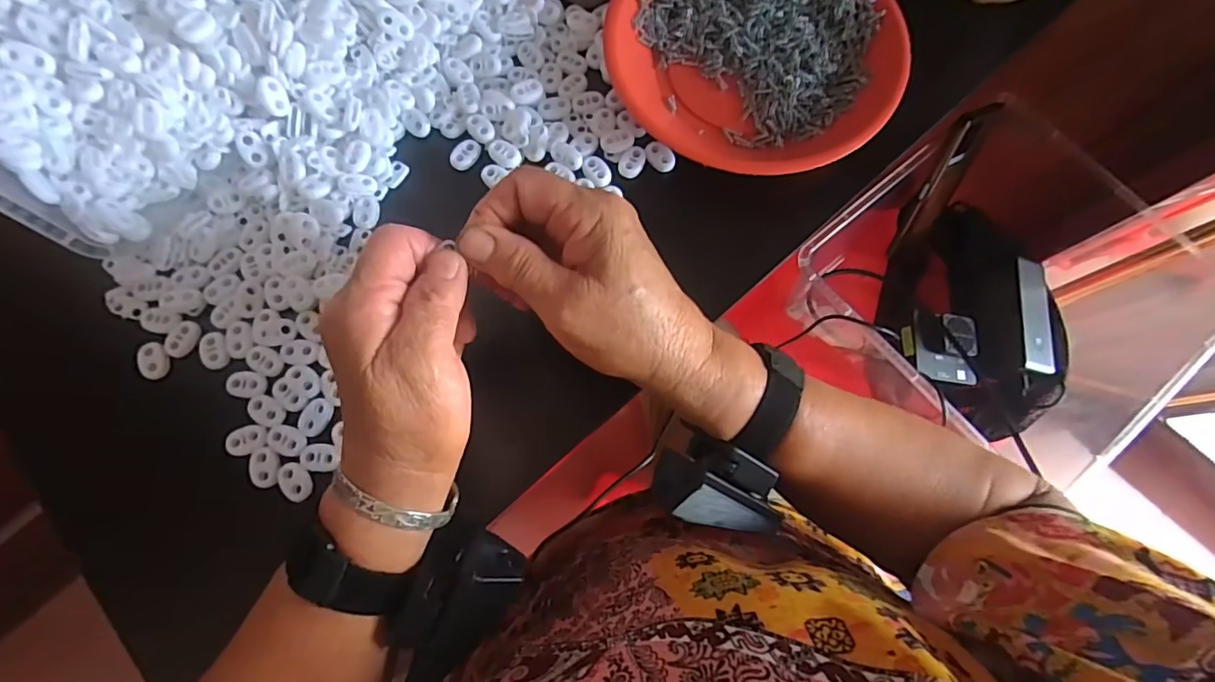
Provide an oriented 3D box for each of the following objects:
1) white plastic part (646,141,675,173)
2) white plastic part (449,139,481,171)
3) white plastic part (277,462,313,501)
[{"bbox_3d":[0.034,-0.121,0.354,0.015,0.005,0.022,-44,80,-11],"label":"white plastic part"},{"bbox_3d":[-0.094,-0.123,0.355,0.017,0.004,0.023,34,77,8],"label":"white plastic part"},{"bbox_3d":[-0.175,0.079,0.302,0.015,0.005,0.022,-27,77,-8],"label":"white plastic part"}]

